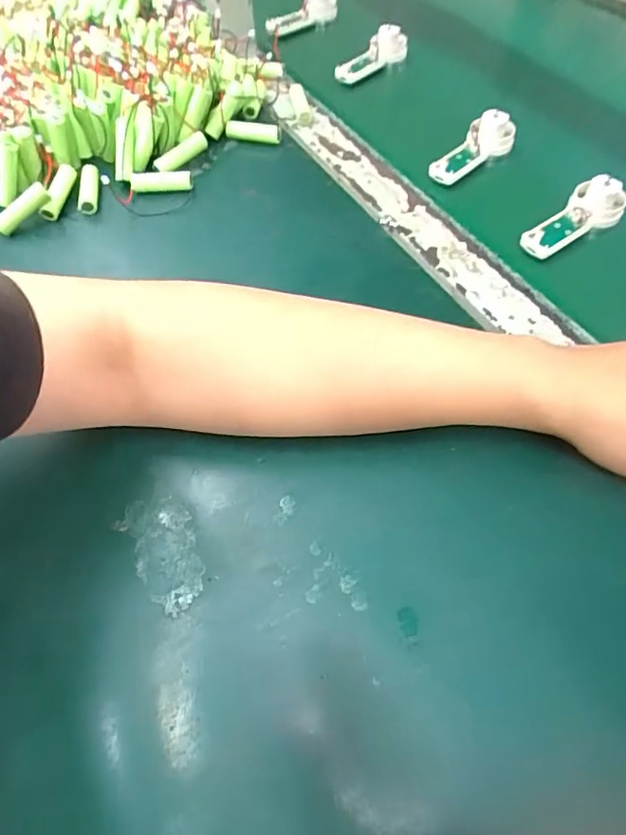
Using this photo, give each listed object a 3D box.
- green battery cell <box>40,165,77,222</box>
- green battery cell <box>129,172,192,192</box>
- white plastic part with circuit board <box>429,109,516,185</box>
[{"bbox_3d":[-0.211,-0.185,0.441,0.012,0.013,0.053,8,70,9],"label":"green battery cell"},{"bbox_3d":[-0.127,-0.196,0.450,0.050,0.014,0.016,-4,57,1],"label":"green battery cell"},{"bbox_3d":[0.138,-0.233,0.459,0.033,0.022,0.090,36,66,23],"label":"white plastic part with circuit board"}]

